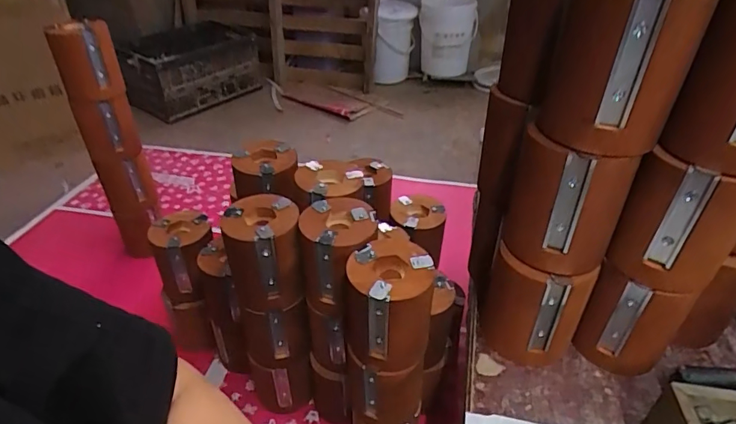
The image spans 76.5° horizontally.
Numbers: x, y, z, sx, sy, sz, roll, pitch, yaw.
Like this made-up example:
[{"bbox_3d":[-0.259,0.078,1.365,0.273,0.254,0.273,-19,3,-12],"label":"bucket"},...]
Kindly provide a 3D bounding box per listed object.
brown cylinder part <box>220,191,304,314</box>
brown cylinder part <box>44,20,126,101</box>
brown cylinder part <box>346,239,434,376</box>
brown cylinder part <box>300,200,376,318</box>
[{"bbox_3d":[-0.113,0.047,0.507,0.078,0.108,0.082,-8,38,-11],"label":"brown cylinder part"},{"bbox_3d":[-0.417,-0.224,0.692,0.076,0.106,0.062,-23,43,-30],"label":"brown cylinder part"},{"bbox_3d":[0.019,0.089,0.448,0.078,0.104,0.082,3,37,3],"label":"brown cylinder part"},{"bbox_3d":[-0.030,0.051,0.497,0.077,0.108,0.072,0,37,0],"label":"brown cylinder part"}]

